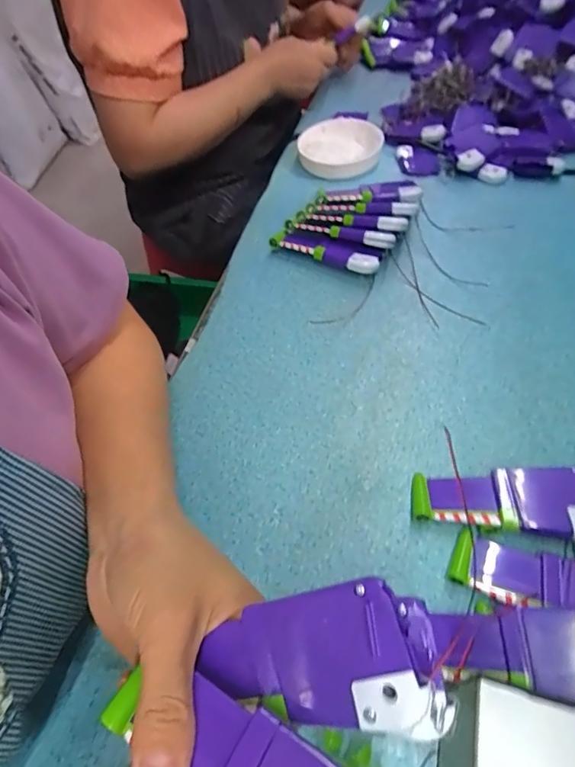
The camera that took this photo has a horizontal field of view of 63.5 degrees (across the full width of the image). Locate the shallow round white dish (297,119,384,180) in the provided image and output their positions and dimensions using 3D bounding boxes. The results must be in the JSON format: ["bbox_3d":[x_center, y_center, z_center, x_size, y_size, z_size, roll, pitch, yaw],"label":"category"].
[{"bbox_3d":[0.066,-0.298,0.591,0.103,0.032,0.107,-2,53,2],"label":"shallow round white dish"}]

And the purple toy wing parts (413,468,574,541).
[{"bbox_3d":[0.169,0.082,0.313,0.161,0.033,0.053,0,53,3],"label":"purple toy wing parts"}]

